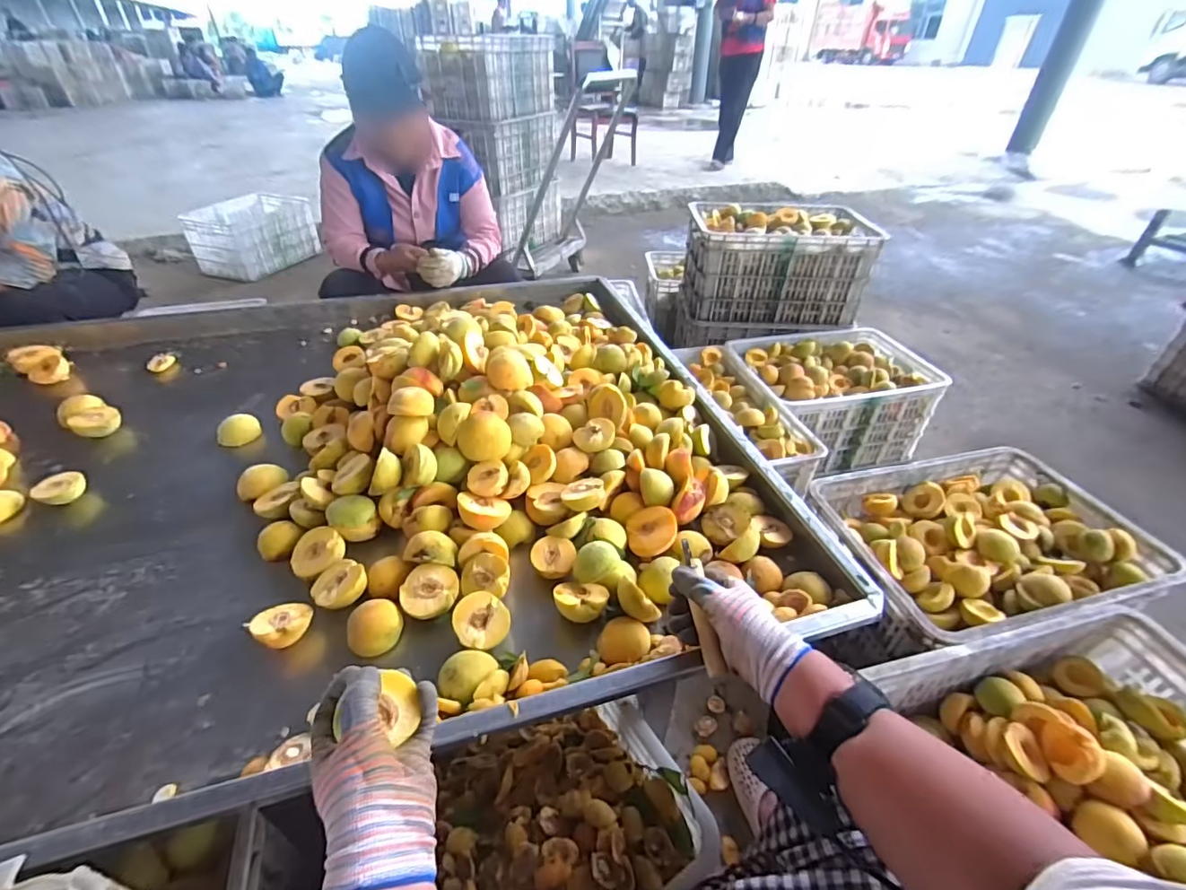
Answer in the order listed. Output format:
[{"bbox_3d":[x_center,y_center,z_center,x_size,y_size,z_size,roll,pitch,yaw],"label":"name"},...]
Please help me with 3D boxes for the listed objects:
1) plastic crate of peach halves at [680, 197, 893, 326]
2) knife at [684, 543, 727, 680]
[{"bbox_3d":[0.574,-0.582,1.630,0.539,0.277,0.346,5,39,5],"label":"plastic crate of peach halves"},{"bbox_3d":[0.112,0.163,0.522,0.017,0.013,0.136,-4,62,-6],"label":"knife"}]

